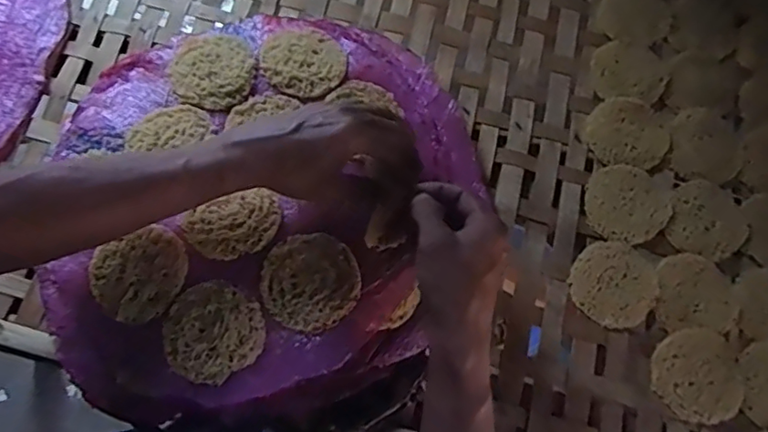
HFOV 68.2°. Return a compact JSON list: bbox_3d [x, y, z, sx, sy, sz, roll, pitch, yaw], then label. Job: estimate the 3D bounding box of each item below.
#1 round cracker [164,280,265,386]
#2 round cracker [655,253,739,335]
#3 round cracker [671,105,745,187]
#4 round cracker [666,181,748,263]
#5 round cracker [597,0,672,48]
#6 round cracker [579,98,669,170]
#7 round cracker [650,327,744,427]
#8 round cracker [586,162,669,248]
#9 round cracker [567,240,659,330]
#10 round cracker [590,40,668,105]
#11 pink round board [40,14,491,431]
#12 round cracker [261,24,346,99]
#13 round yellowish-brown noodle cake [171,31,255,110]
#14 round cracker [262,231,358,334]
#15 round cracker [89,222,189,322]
[{"bbox_3d":[-0.135,0.092,0.447,0.075,0.010,0.074,1,73,-3],"label":"round cracker"},{"bbox_3d":[0.293,0.073,0.531,0.073,0.004,0.072,1,73,-2],"label":"round cracker"},{"bbox_3d":[0.331,-0.073,0.577,0.074,0.008,0.076,1,73,-2],"label":"round cracker"},{"bbox_3d":[0.318,0.004,0.554,0.072,0.004,0.078,1,73,-2],"label":"round cracker"},{"bbox_3d":[0.275,-0.221,0.621,0.074,0.006,0.075,1,73,-2],"label":"round cracker"},{"bbox_3d":[0.248,-0.082,0.581,0.076,0.009,0.078,1,73,-2],"label":"round cracker"},{"bbox_3d":[0.283,0.145,0.512,0.078,0.005,0.081,1,73,-2],"label":"round cracker"},{"bbox_3d":[0.239,-0.013,0.556,0.077,0.004,0.078,1,73,-2],"label":"round cracker"},{"bbox_3d":[0.217,0.064,0.534,0.076,0.007,0.078,1,73,-2],"label":"round cracker"},{"bbox_3d":[0.260,-0.154,0.600,0.075,0.006,0.069,1,73,-2],"label":"round cracker"},{"bbox_3d":[-0.094,-0.004,0.495,0.359,0.053,0.377,1,73,-2],"label":"pink round board"},{"bbox_3d":[-0.075,-0.146,0.533,0.073,0.016,0.084,-34,78,-13],"label":"round cracker"},{"bbox_3d":[-0.158,-0.134,0.524,0.072,0.008,0.081,-22,75,-10],"label":"round yellowish-brown noodle cake"},{"bbox_3d":[-0.060,0.053,0.465,0.076,0.008,0.079,1,73,-3],"label":"round cracker"},{"bbox_3d":[-0.198,0.049,0.459,0.078,0.016,0.068,-15,74,-8],"label":"round cracker"}]

